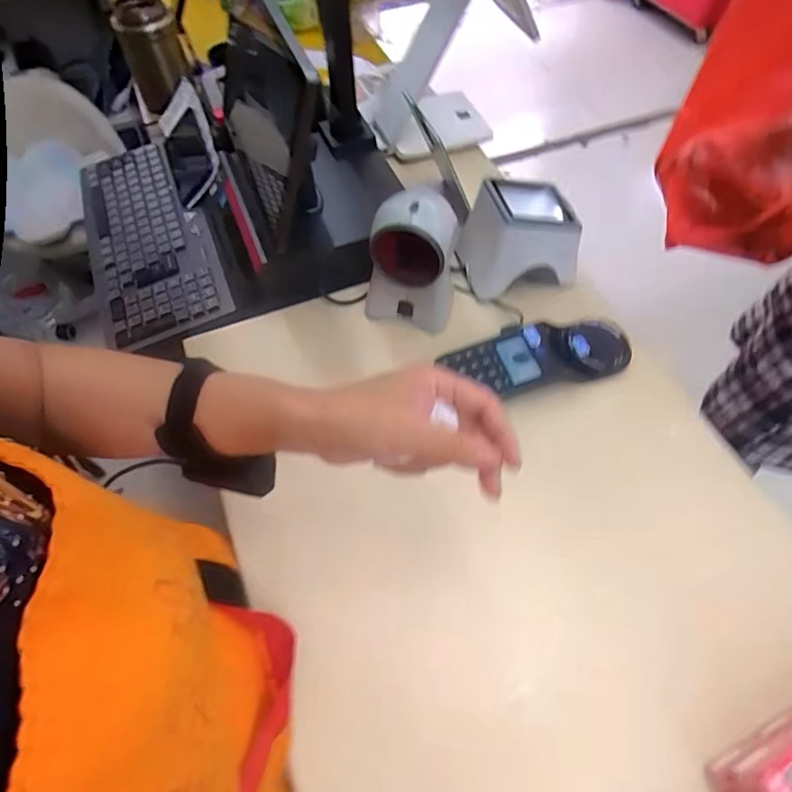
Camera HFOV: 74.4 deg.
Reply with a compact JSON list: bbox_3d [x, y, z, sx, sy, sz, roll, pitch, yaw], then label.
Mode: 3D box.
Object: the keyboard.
[{"bbox_3d":[-0.353,-0.225,0.735,0.157,0.028,0.389,-22,61,-13],"label":"keyboard"}]

